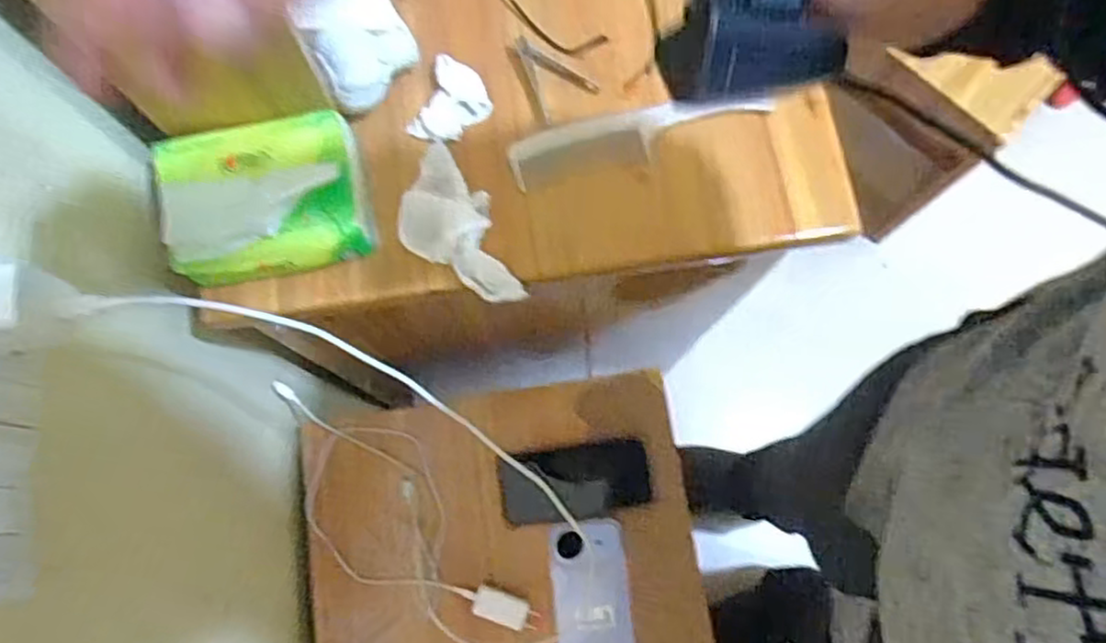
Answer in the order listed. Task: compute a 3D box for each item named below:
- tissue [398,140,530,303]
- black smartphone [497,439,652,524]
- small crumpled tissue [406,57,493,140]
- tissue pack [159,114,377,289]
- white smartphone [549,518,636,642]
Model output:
[{"bbox_3d":[-0.073,-0.069,0.548,0.069,0.022,0.131,-40,79,-9],"label":"tissue"},{"bbox_3d":[0.023,0.168,0.763,0.157,0.013,0.075,-6,76,-2],"label":"black smartphone"},{"bbox_3d":[-0.080,-0.172,0.574,0.051,0.020,0.065,26,78,6],"label":"small crumpled tissue"},{"bbox_3d":[-0.204,-0.093,0.516,0.135,0.074,0.102,-10,76,-3],"label":"tissue pack"},{"bbox_3d":[0.042,0.288,0.742,0.078,0.016,0.159,-5,76,-1],"label":"white smartphone"}]

